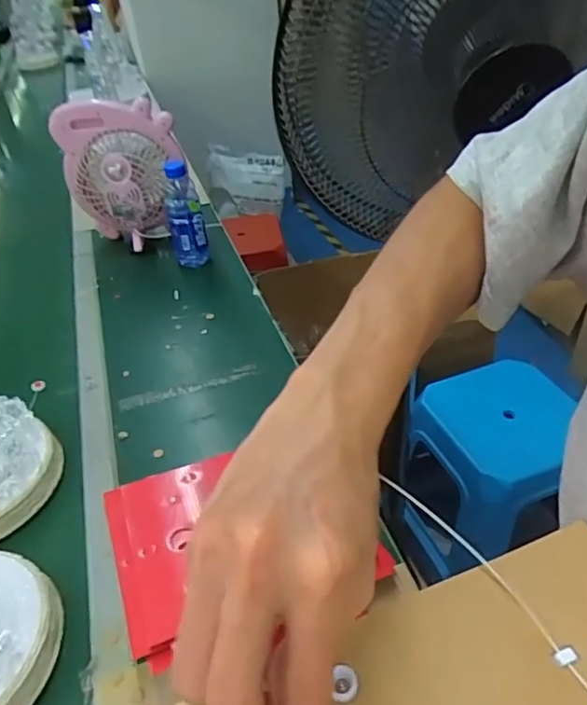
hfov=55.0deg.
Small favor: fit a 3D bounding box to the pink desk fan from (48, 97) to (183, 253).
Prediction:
[{"bbox_3d":[-0.368,-0.376,1.236,0.253,0.291,0.180,-11,40,-14],"label":"pink desk fan"}]

